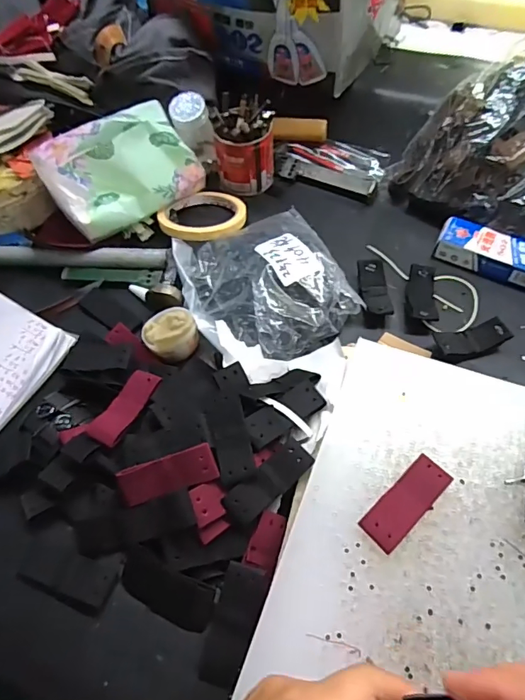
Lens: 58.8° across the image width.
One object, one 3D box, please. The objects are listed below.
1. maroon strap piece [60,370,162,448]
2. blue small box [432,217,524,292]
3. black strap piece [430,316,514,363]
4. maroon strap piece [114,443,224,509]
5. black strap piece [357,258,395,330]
[{"bbox_3d":[-0.112,0.050,0.361,0.082,0.012,0.042,-41,64,-21],"label":"maroon strap piece"},{"bbox_3d":[0.230,-0.096,0.466,0.105,0.027,0.040,26,62,18],"label":"blue small box"},{"bbox_3d":[0.183,-0.009,0.413,0.073,0.019,0.031,-20,59,-10],"label":"black strap piece"},{"bbox_3d":[-0.065,0.087,0.323,0.067,0.006,0.026,-19,88,5],"label":"maroon strap piece"},{"bbox_3d":[0.109,-0.056,0.447,0.028,0.017,0.071,-1,65,0],"label":"black strap piece"}]

